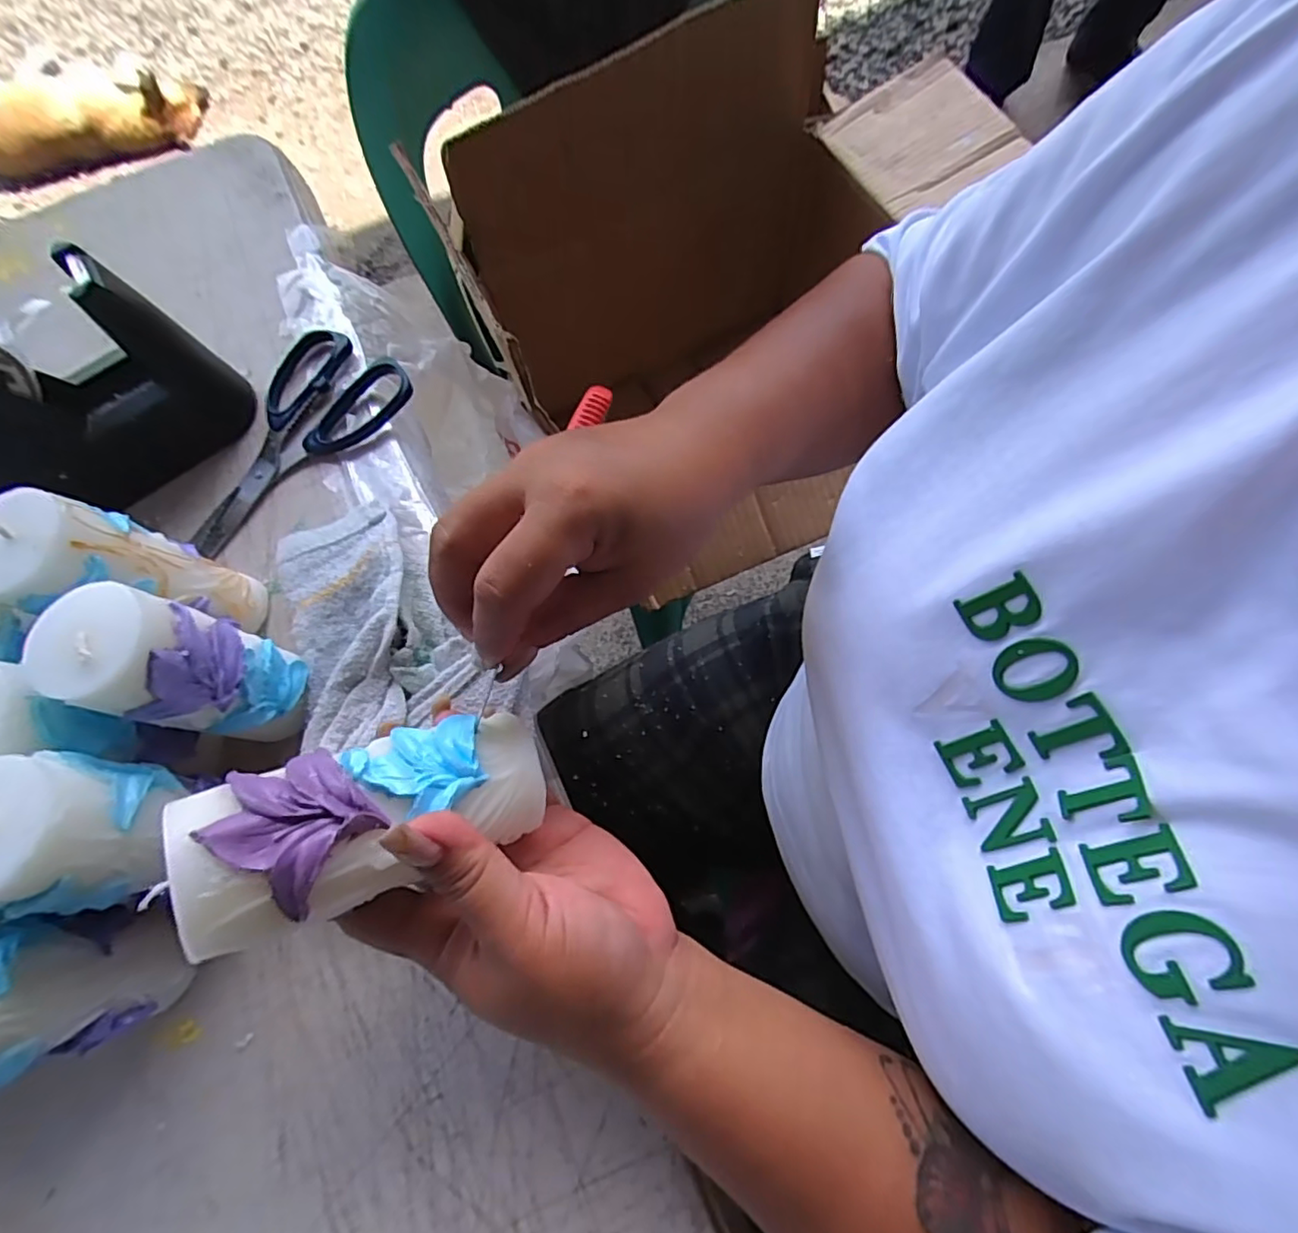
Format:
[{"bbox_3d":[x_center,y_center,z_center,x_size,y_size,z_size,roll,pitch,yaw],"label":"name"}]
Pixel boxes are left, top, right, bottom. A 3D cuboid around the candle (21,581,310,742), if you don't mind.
[{"bbox_3d":[-0.200,0.024,0.261,0.049,0.097,0.047,15,73,9],"label":"candle"}]

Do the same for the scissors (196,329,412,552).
[{"bbox_3d":[-0.229,-0.114,0.363,0.086,0.015,0.158,41,79,16],"label":"scissors"}]

